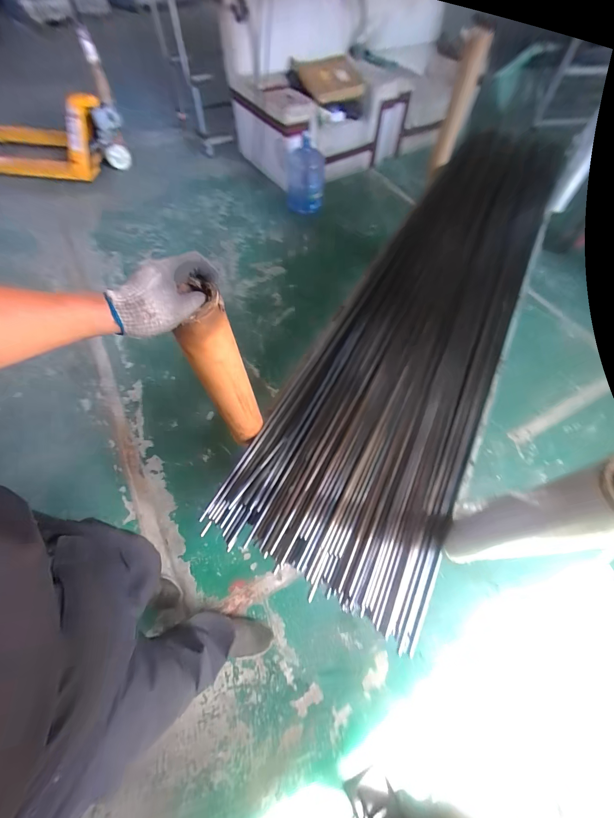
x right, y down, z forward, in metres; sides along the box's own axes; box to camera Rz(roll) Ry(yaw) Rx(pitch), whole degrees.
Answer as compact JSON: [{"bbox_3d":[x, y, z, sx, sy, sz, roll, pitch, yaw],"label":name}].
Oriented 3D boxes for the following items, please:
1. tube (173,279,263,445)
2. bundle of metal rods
[{"bbox_3d":[-0.172,-0.054,0.685,0.090,0.457,0.077,-36,67,-18],"label":"tube"},{"bbox_3d":[0.439,-0.381,1.110,0.530,0.118,1.947,27,63,13],"label":"bundle of metal rods"}]

